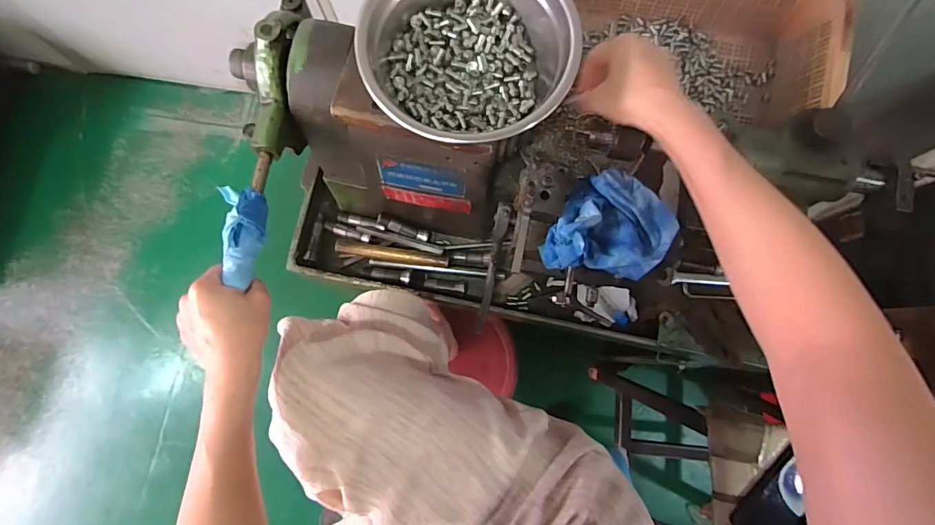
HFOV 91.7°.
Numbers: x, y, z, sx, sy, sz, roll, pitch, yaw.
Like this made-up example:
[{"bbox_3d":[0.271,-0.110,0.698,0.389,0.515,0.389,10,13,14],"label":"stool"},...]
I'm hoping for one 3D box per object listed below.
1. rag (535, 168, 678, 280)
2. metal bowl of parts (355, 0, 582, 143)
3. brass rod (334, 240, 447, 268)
[{"bbox_3d":[0.137,-0.026,0.432,0.104,0.043,0.116,40,82,7],"label":"rag"},{"bbox_3d":[-0.002,-0.185,0.367,0.170,0.073,0.144,-10,79,-2],"label":"metal bowl of parts"},{"bbox_3d":[-0.106,-0.011,0.643,0.159,0.011,0.018,7,79,2],"label":"brass rod"}]

